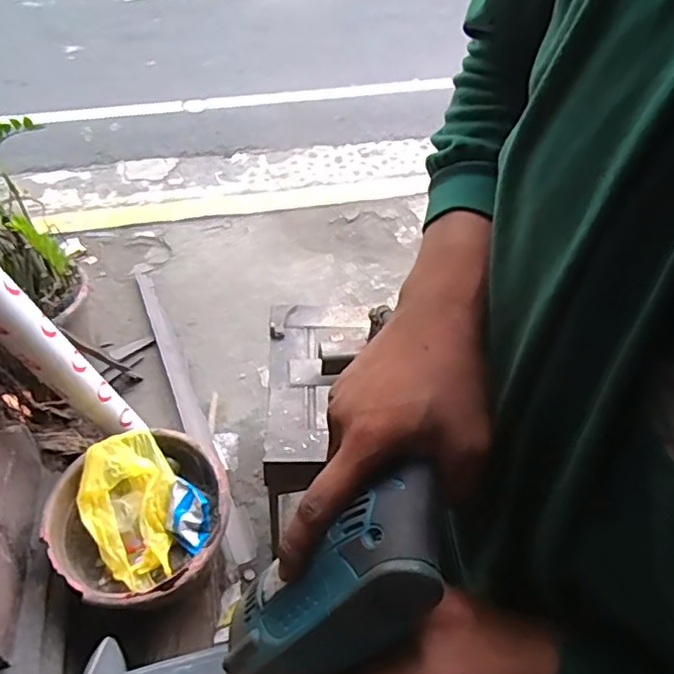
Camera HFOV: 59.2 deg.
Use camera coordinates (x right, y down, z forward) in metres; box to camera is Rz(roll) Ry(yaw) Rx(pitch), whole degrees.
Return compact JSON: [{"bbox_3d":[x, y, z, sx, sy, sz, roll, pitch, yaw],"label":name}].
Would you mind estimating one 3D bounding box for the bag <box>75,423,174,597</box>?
[{"bbox_3d":[-0.432,0.347,1.222,0.174,0.111,0.316,-5,45,-6],"label":"bag"}]

